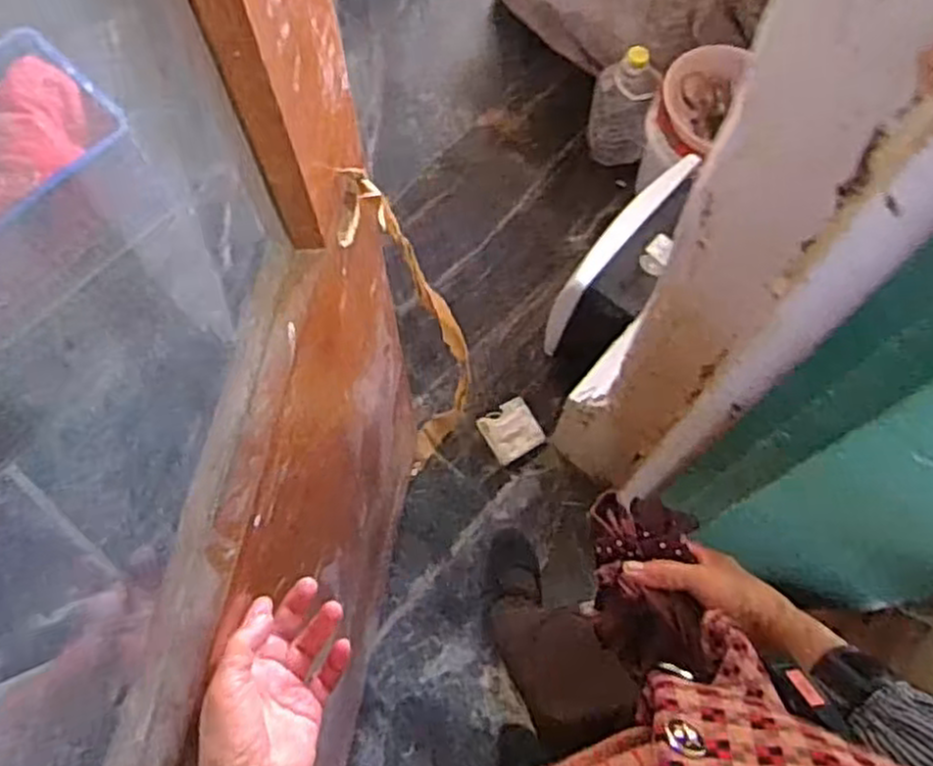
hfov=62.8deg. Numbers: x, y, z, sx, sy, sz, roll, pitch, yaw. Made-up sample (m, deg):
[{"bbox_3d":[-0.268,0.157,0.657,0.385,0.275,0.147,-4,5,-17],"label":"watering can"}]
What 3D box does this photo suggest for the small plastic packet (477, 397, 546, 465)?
[{"bbox_3d":[0.088,0.090,1.487,0.106,0.018,0.106,-30,72,-9],"label":"small plastic packet"}]

